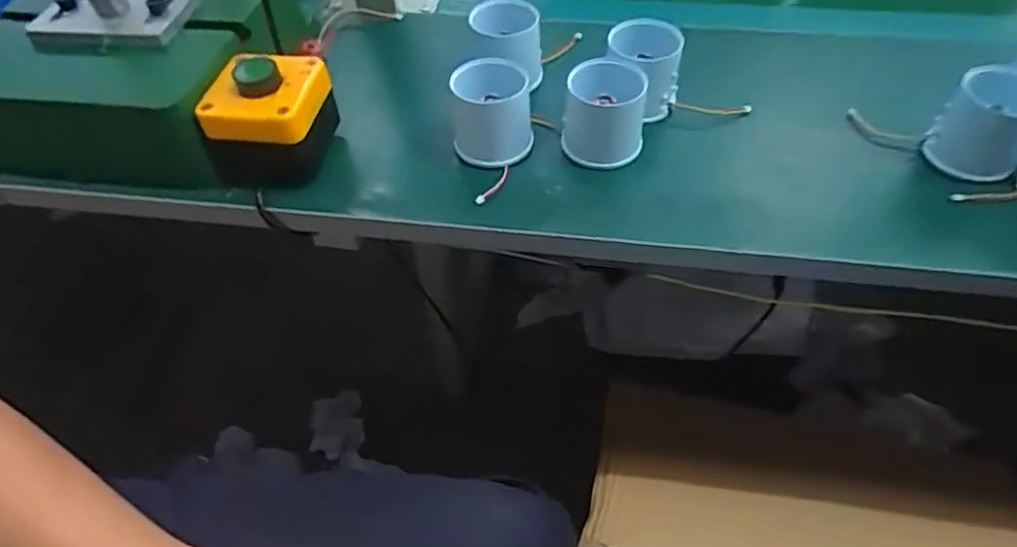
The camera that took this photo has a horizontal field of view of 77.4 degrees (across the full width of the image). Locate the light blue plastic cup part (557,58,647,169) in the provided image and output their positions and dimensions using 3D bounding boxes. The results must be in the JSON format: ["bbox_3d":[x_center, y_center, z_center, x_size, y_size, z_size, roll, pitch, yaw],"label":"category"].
[{"bbox_3d":[0.065,-0.107,0.430,0.056,0.054,0.050,4,52,6],"label":"light blue plastic cup part"}]

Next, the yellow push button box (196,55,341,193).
[{"bbox_3d":[-0.159,-0.103,0.426,0.074,0.065,0.074,-1,51,2],"label":"yellow push button box"}]

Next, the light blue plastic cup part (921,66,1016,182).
[{"bbox_3d":[0.309,-0.098,0.413,0.057,0.051,0.057,34,60,26],"label":"light blue plastic cup part"}]

